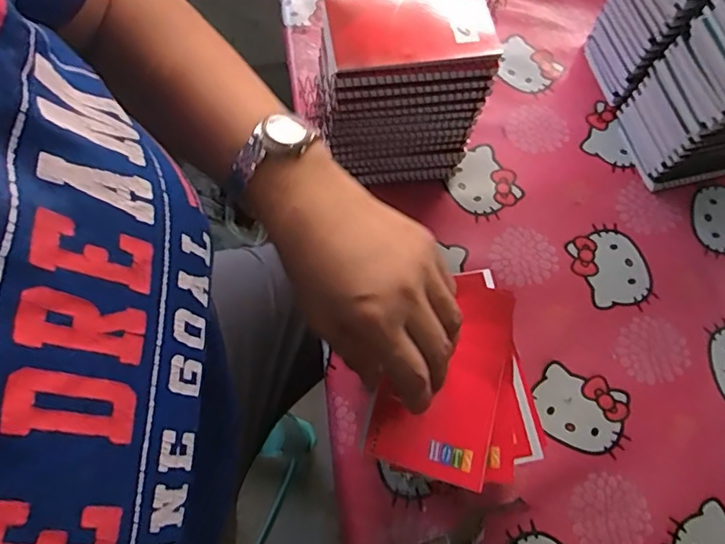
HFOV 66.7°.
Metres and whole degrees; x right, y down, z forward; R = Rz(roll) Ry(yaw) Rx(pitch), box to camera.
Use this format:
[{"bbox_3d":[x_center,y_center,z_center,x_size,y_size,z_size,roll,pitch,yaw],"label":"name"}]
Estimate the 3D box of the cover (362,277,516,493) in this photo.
[{"bbox_3d":[0.055,0.063,0.354,0.081,0.006,0.132,23,65,-13],"label":"cover"}]

